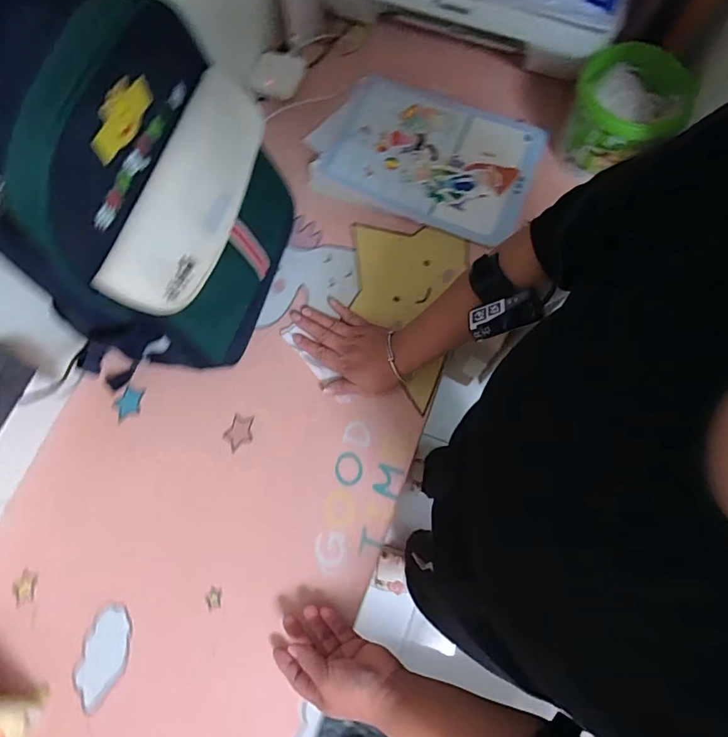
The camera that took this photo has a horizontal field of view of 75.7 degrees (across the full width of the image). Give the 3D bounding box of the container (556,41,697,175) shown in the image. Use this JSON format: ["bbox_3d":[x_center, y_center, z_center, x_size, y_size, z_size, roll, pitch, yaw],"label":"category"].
[{"bbox_3d":[0.333,-0.329,0.614,0.117,0.127,0.123,0,73,0],"label":"container"}]

